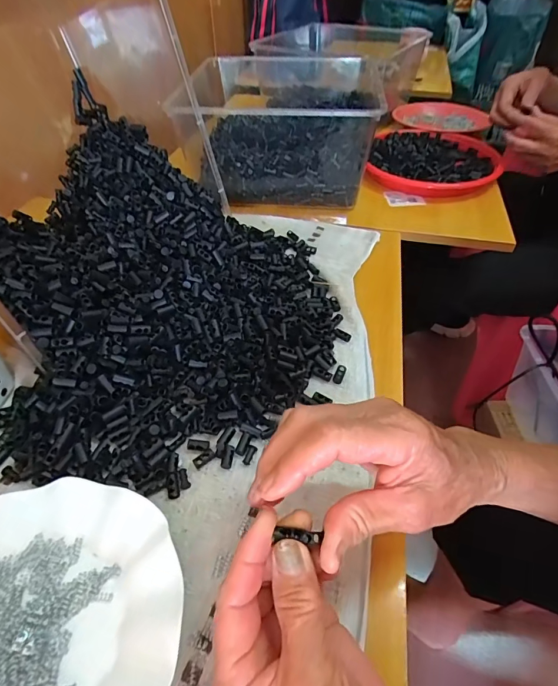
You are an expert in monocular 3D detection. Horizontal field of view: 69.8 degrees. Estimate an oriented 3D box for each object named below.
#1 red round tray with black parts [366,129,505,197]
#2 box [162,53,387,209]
[{"bbox_3d":[0.279,-0.337,0.725,0.217,0.031,0.248,17,49,15],"label":"red round tray with black parts"},{"bbox_3d":[0.008,-0.336,0.645,0.275,0.136,0.233,5,47,4],"label":"box"}]

